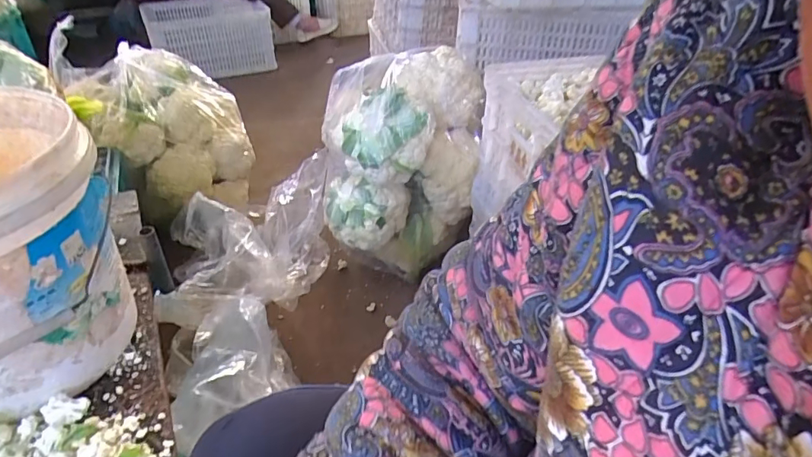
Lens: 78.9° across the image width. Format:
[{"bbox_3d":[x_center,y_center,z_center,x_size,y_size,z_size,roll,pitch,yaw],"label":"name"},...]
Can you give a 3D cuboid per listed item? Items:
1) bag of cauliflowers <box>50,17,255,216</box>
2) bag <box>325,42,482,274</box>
[{"bbox_3d":[-0.622,-0.278,1.279,0.384,0.346,0.385,-20,42,-26],"label":"bag of cauliflowers"},{"bbox_3d":[-0.012,-0.155,1.155,0.341,0.409,0.371,2,37,1],"label":"bag"}]

